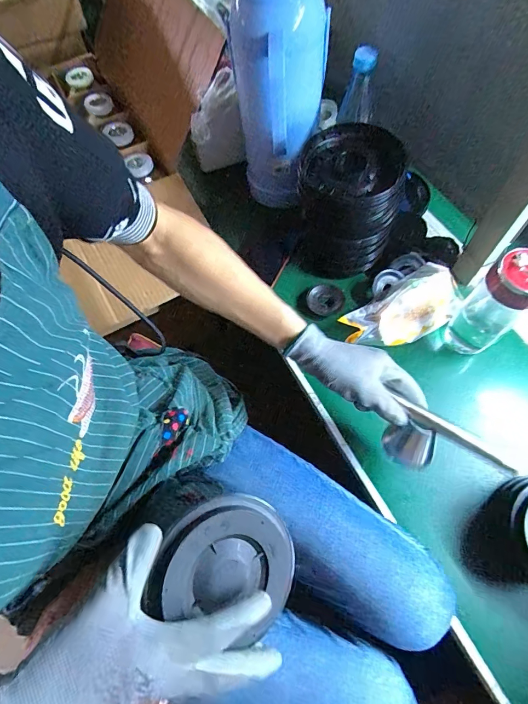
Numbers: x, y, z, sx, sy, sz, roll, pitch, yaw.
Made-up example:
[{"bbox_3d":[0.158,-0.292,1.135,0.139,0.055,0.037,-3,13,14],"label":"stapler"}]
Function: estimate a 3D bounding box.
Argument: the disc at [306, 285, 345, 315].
[{"bbox_3d":[0.100,-0.086,0.609,0.052,0.056,0.007,48,32,-8],"label":"disc"}]

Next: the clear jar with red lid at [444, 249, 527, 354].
[{"bbox_3d":[0.313,-0.061,0.505,0.057,0.174,0.069,-38,68,-14],"label":"clear jar with red lid"}]

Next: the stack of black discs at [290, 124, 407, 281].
[{"bbox_3d":[0.124,-0.225,0.587,0.144,0.173,0.143,4,65,4],"label":"stack of black discs"}]

